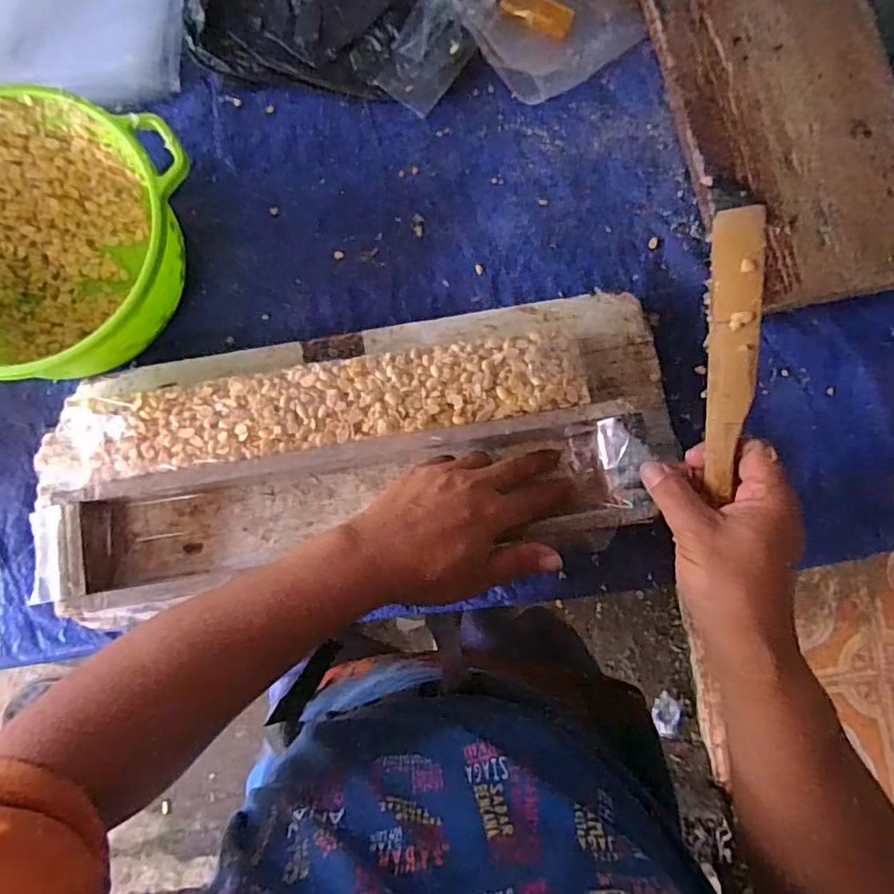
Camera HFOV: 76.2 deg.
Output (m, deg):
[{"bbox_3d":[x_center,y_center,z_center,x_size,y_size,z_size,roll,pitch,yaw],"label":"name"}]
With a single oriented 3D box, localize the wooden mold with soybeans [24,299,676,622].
[{"bbox_3d":[-0.066,0.001,0.426,0.474,0.051,0.192,-14,86,-2],"label":"wooden mold with soybeans"}]

